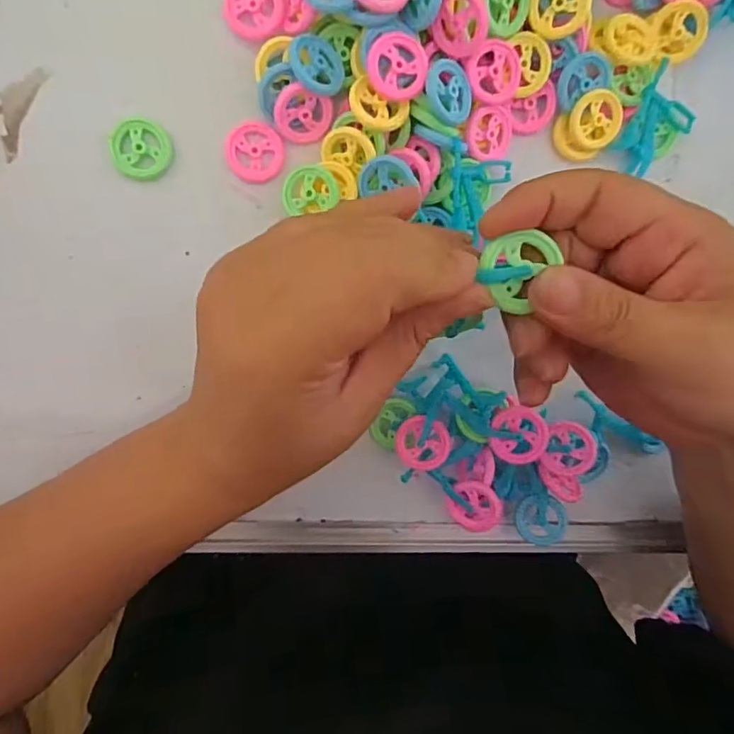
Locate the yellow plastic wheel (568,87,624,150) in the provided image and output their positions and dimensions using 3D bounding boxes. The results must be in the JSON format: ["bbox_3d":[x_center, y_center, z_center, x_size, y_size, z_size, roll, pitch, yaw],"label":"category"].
[{"bbox_3d":[0.126,-0.135,0.276,0.029,0.004,0.029,-1,114,-3],"label":"yellow plastic wheel"}]

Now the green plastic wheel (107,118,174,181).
[{"bbox_3d":[-0.115,-0.110,0.258,0.028,0.010,0.028,-2,96,-7],"label":"green plastic wheel"}]

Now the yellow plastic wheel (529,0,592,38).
[{"bbox_3d":[0.097,-0.183,0.252,0.028,0.004,0.029,5,111,13],"label":"yellow plastic wheel"}]

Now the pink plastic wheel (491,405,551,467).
[{"bbox_3d":[0.080,0.036,0.263,0.028,0.005,0.030,0,92,10],"label":"pink plastic wheel"}]

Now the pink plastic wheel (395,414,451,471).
[{"bbox_3d":[0.031,0.042,0.277,0.029,0.004,0.030,2,103,10],"label":"pink plastic wheel"}]

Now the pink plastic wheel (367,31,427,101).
[{"bbox_3d":[0.014,-0.145,0.244,0.028,0.008,0.029,-1,98,-6],"label":"pink plastic wheel"}]

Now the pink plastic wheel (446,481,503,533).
[{"bbox_3d":[0.060,0.078,0.283,0.029,0.007,0.031,6,111,15],"label":"pink plastic wheel"}]

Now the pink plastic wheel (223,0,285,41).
[{"bbox_3d":[-0.056,-0.180,0.252,0.029,0.005,0.029,-1,98,-6],"label":"pink plastic wheel"}]

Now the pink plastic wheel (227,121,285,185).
[{"bbox_3d":[-0.058,-0.112,0.264,0.029,0.006,0.029,-1,98,-6],"label":"pink plastic wheel"}]

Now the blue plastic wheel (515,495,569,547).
[{"bbox_3d":[0.103,0.090,0.297,0.028,0.004,0.030,0,89,11],"label":"blue plastic wheel"}]

